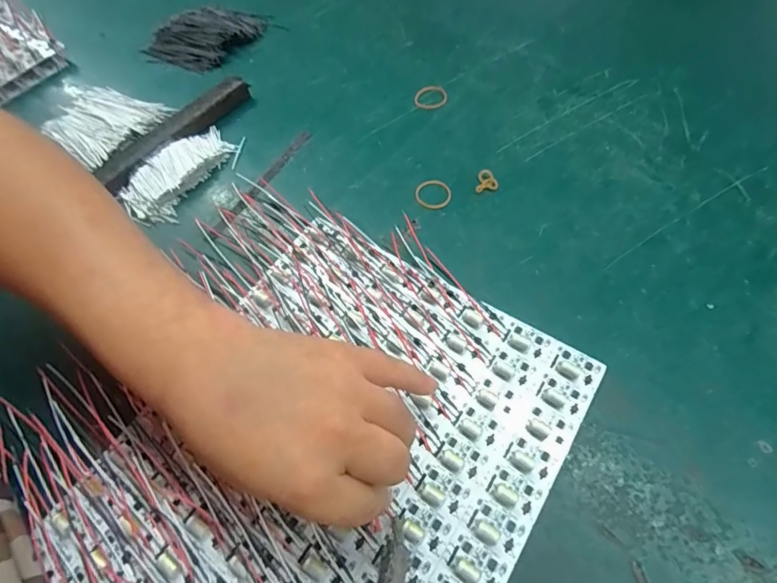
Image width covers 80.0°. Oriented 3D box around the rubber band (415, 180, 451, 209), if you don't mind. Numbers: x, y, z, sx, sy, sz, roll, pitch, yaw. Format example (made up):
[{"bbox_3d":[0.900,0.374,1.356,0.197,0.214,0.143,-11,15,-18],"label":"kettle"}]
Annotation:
[{"bbox_3d":[0.037,-0.082,0.386,0.029,0.004,0.030,-2,60,3],"label":"rubber band"}]

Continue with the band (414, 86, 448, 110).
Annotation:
[{"bbox_3d":[0.041,-0.187,0.444,0.032,0.005,0.027,-4,60,2],"label":"band"}]

